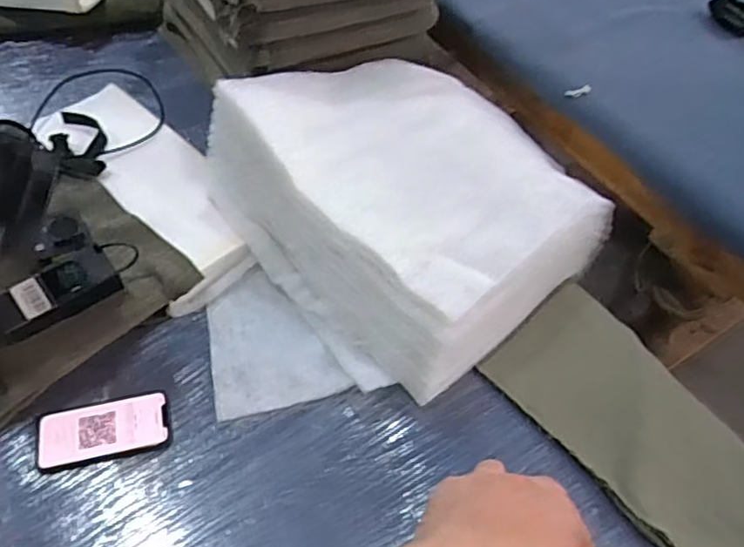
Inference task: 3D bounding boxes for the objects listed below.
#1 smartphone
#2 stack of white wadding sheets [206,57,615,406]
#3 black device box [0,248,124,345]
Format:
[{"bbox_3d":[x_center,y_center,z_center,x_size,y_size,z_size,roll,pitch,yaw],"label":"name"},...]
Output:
[{"bbox_3d":[-0.348,0.203,0.796,0.163,0.013,0.081,-9,54,-12],"label":"smartphone"},{"bbox_3d":[0.088,-0.138,0.980,0.545,0.194,0.508,-30,61,-26],"label":"stack of white wadding sheets"},{"bbox_3d":[-0.418,0.020,0.799,0.158,0.043,0.066,-34,63,-27],"label":"black device box"}]

